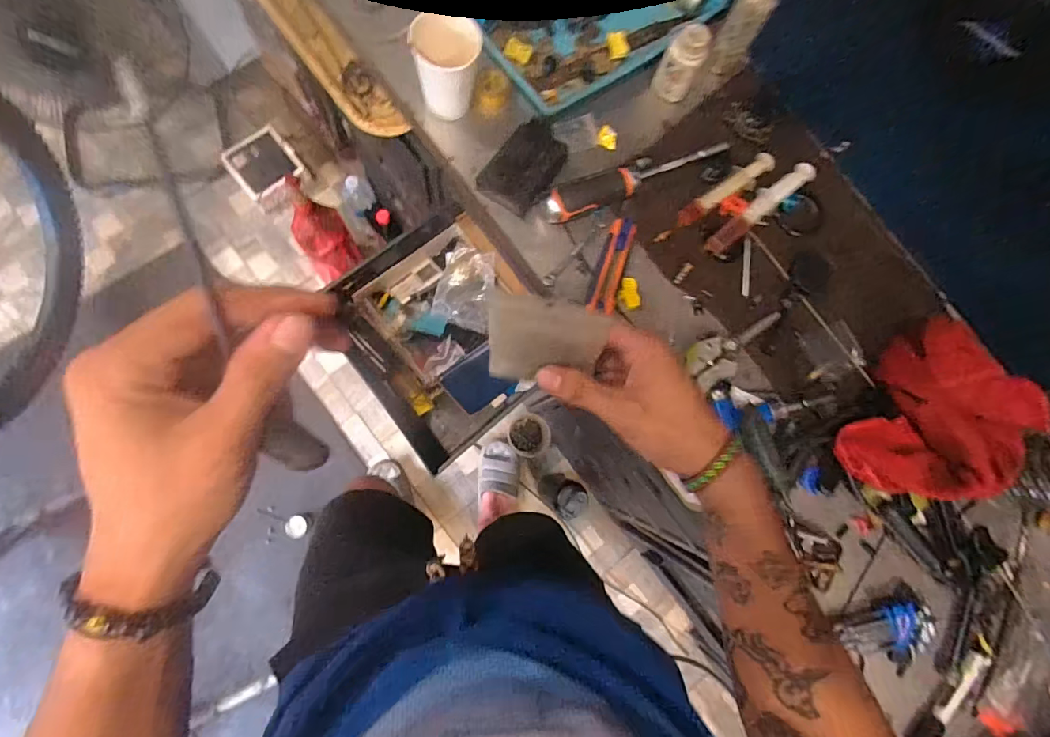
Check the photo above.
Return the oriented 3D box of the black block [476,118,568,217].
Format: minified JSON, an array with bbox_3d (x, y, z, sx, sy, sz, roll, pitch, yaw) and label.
[{"bbox_3d":[-0.002,-0.230,0.547,0.065,0.036,0.096,41,79,0],"label":"black block"}]

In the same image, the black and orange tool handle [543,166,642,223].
[{"bbox_3d":[0.073,-0.202,0.553,0.107,0.035,0.041,-22,86,-5],"label":"black and orange tool handle"}]

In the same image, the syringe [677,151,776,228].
[{"bbox_3d":[0.244,-0.216,0.573,0.138,0.017,0.029,-35,88,-10],"label":"syringe"}]

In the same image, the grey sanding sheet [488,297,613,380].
[{"bbox_3d":[0.013,-0.020,0.327,0.077,0.008,0.065,5,128,2],"label":"grey sanding sheet"}]

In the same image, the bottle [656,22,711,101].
[{"bbox_3d":[0.183,-0.357,0.554,0.041,0.074,0.033,30,80,-2],"label":"bottle"}]

